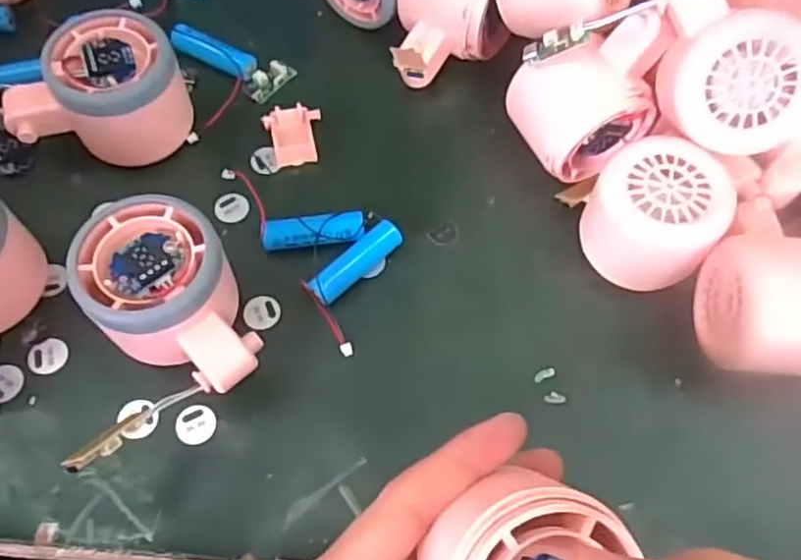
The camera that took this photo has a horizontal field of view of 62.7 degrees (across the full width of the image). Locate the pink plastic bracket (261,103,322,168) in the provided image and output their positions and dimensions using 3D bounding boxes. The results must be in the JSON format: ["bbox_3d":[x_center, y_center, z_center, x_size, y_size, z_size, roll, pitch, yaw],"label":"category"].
[{"bbox_3d":[-0.055,-0.077,0.343,0.029,0.012,0.033,-11,66,-8],"label":"pink plastic bracket"}]

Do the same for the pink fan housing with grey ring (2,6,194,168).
[{"bbox_3d":[-0.146,-0.088,0.322,0.075,0.047,0.073,3,65,-1],"label":"pink fan housing with grey ring"}]

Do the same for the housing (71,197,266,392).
[{"bbox_3d":[-0.096,0.013,0.276,0.059,0.051,0.082,-20,67,-11],"label":"housing"}]

